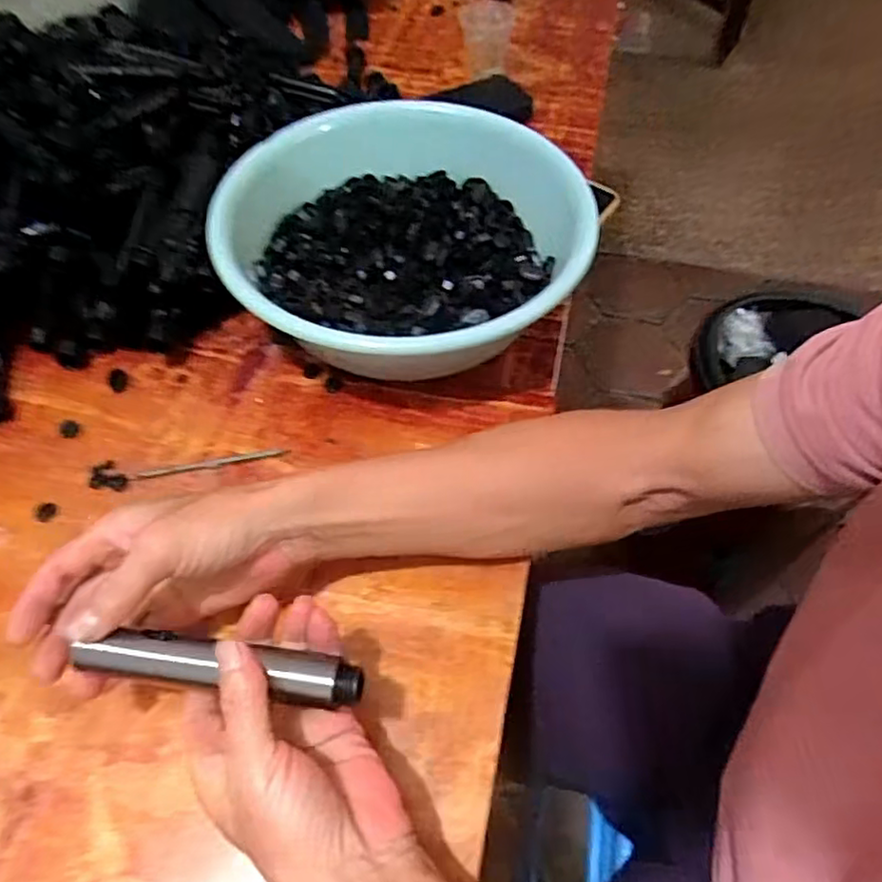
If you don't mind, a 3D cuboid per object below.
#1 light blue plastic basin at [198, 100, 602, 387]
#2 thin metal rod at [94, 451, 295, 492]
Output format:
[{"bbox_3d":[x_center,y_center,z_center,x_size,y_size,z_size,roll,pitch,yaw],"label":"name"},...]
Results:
[{"bbox_3d":[-0.035,-0.161,0.548,0.281,0.112,0.277,0,56,-1],"label":"light blue plastic basin"},{"bbox_3d":[-0.190,0.022,0.481,0.143,0.006,0.027,-4,56,-4],"label":"thin metal rod"}]

